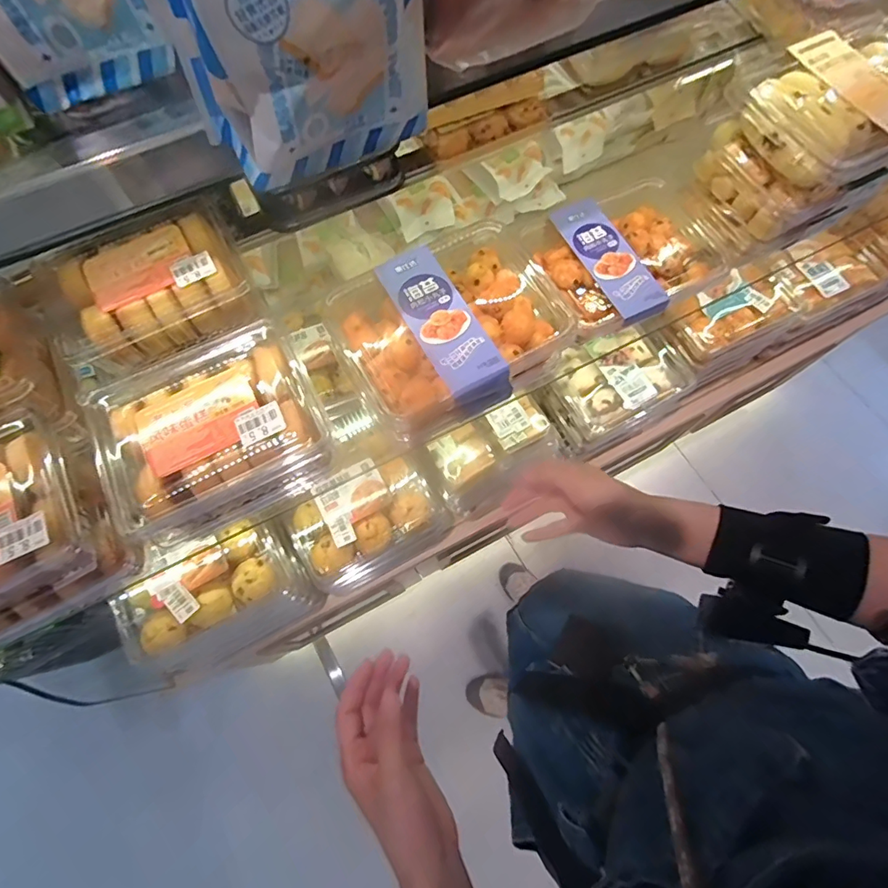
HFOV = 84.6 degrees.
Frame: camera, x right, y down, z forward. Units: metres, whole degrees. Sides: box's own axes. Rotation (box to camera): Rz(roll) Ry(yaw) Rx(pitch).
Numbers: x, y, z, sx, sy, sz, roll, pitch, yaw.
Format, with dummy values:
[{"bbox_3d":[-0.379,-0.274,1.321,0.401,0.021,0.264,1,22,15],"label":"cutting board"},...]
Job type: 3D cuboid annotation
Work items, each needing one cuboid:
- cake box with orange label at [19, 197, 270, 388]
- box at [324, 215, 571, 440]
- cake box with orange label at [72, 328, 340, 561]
[{"bbox_3d":[-0.296,-0.154,0.496,0.182,0.063,0.129,-28,72,-10],"label":"cake box with orange label"},{"bbox_3d":[0.007,-0.121,0.493,0.218,0.054,0.179,-30,73,-11],"label":"box"},{"bbox_3d":[-0.214,-0.013,0.460,0.188,0.085,0.147,-24,72,-8],"label":"cake box with orange label"}]

